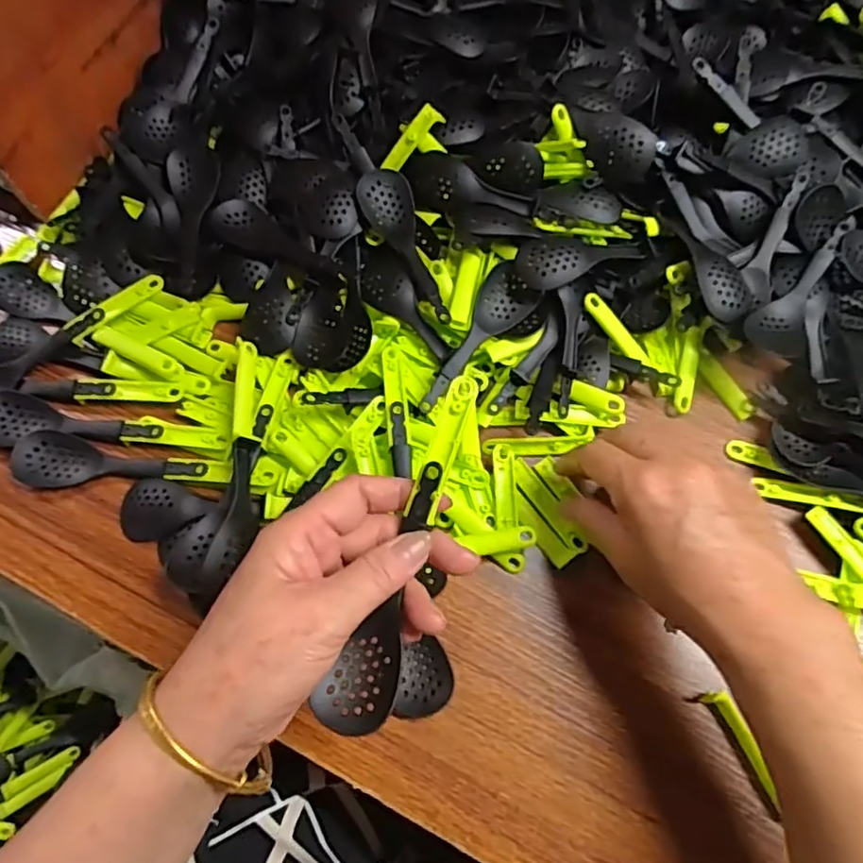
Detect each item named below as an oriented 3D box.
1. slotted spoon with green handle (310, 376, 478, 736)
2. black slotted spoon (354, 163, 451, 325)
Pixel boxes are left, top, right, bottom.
[{"bbox_3d":[-0.014,0.055,0.296,0.033,0.018,0.174,17,83,5],"label":"slotted spoon with green handle"},{"bbox_3d":[-0.015,-0.137,0.441,0.038,0.018,0.130,-25,72,-10],"label":"black slotted spoon"}]

